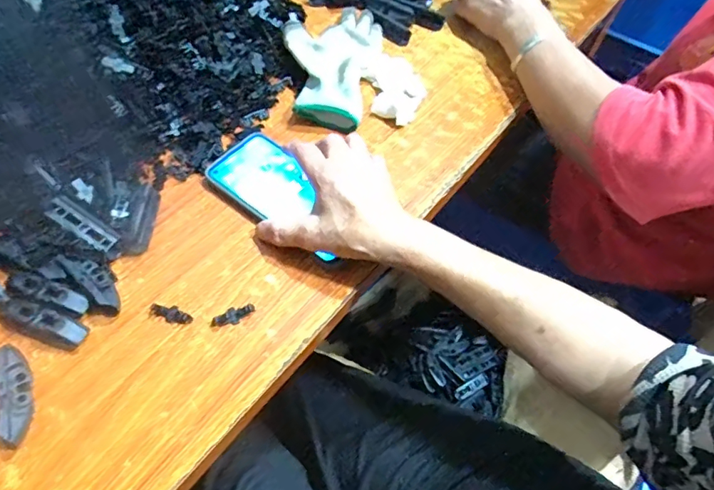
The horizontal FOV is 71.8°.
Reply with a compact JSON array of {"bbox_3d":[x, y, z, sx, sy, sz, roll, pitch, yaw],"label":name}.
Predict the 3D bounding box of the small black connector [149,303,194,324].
[{"bbox_3d":[-0.149,0.055,0.396,0.035,0.005,0.013,25,59,10],"label":"small black connector"}]

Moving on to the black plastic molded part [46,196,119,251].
[{"bbox_3d":[-0.230,-0.019,0.415,0.058,0.007,0.023,38,59,-11],"label":"black plastic molded part"}]

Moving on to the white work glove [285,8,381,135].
[{"bbox_3d":[-0.031,-0.218,0.564,0.108,0.022,0.203,8,58,0],"label":"white work glove"}]

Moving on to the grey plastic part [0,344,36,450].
[{"bbox_3d":[-0.240,0.104,0.345,0.020,0.021,0.070,-15,60,-14],"label":"grey plastic part"}]

